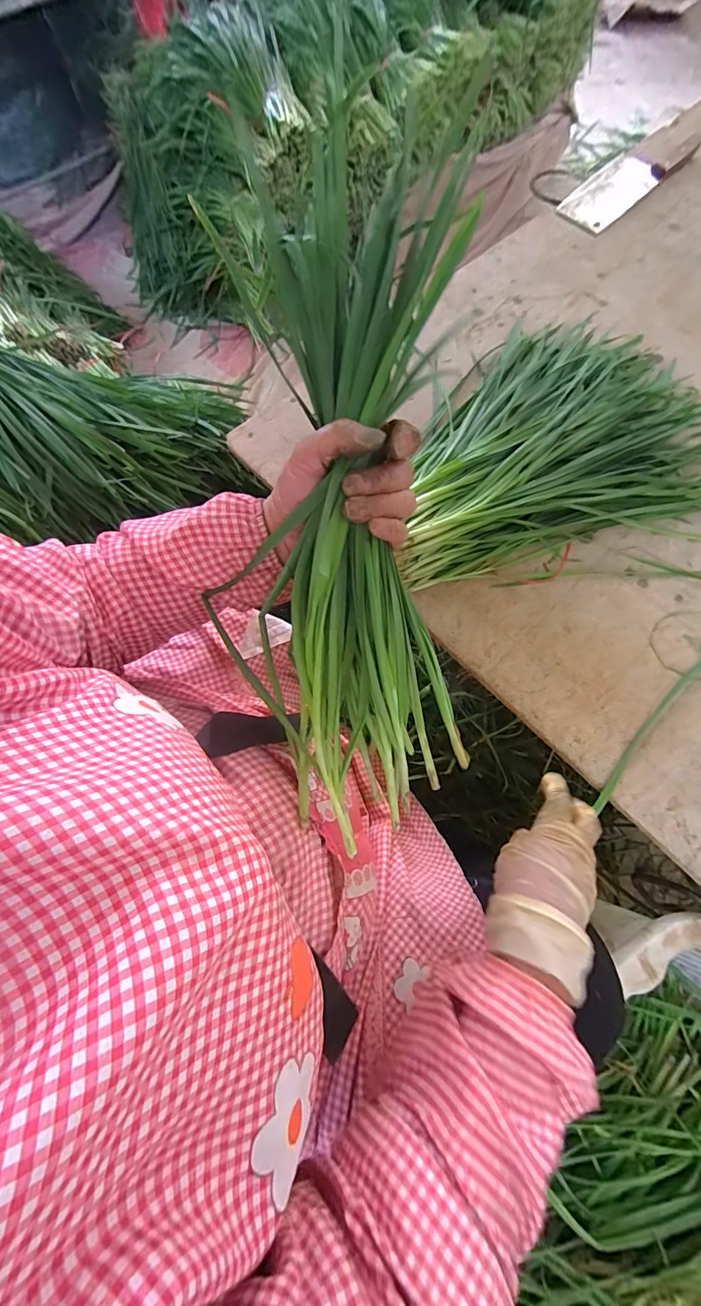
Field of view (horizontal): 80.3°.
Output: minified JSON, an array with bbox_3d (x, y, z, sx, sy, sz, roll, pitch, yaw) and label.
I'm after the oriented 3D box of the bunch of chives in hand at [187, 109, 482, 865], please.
[{"bbox_3d":[-0.002,-0.082,0.269,0.148,0.093,0.382,-3,99,1],"label":"bunch of chives in hand"}]

